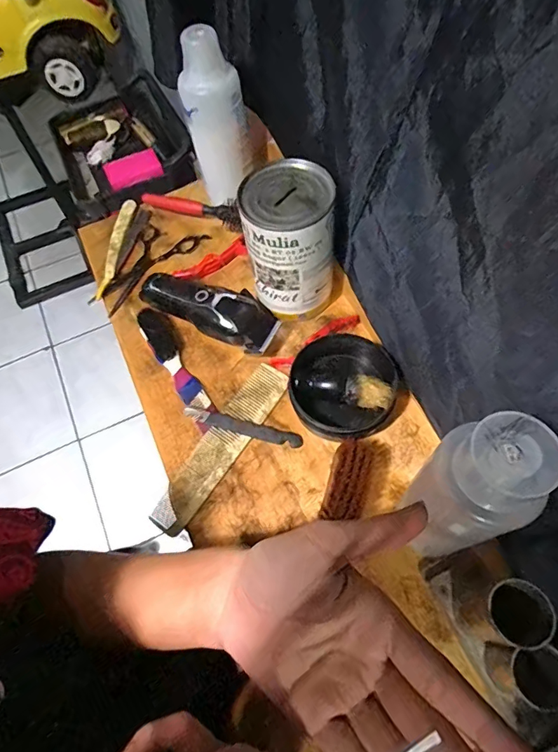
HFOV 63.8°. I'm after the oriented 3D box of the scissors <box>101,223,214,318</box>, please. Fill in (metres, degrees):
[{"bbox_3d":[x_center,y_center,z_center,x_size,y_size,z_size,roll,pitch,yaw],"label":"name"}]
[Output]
[{"bbox_3d":[-0.167,-0.142,0.552,0.072,0.011,0.148,39,71,20],"label":"scissors"}]

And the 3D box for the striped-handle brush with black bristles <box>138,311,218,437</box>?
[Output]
[{"bbox_3d":[-0.106,-0.011,0.473,0.033,0.012,0.155,-29,65,-12],"label":"striped-handle brush with black bristles"}]

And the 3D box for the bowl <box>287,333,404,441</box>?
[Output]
[{"bbox_3d":[0.062,0.012,0.433,0.096,0.042,0.095,-1,63,2],"label":"bowl"}]

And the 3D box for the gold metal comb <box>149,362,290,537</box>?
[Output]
[{"bbox_3d":[-0.054,0.068,0.437,0.041,0.010,0.184,30,69,11],"label":"gold metal comb"}]

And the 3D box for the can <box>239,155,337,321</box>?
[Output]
[{"bbox_3d":[0.012,-0.127,0.450,0.083,0.142,0.078,-1,63,2],"label":"can"}]

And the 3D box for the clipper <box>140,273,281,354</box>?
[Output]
[{"bbox_3d":[-0.078,-0.076,0.483,0.162,0.049,0.050,26,67,15],"label":"clipper"}]

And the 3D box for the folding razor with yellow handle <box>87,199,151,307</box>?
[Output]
[{"bbox_3d":[-0.199,-0.156,0.553,0.035,0.011,0.150,11,64,9],"label":"folding razor with yellow handle"}]

